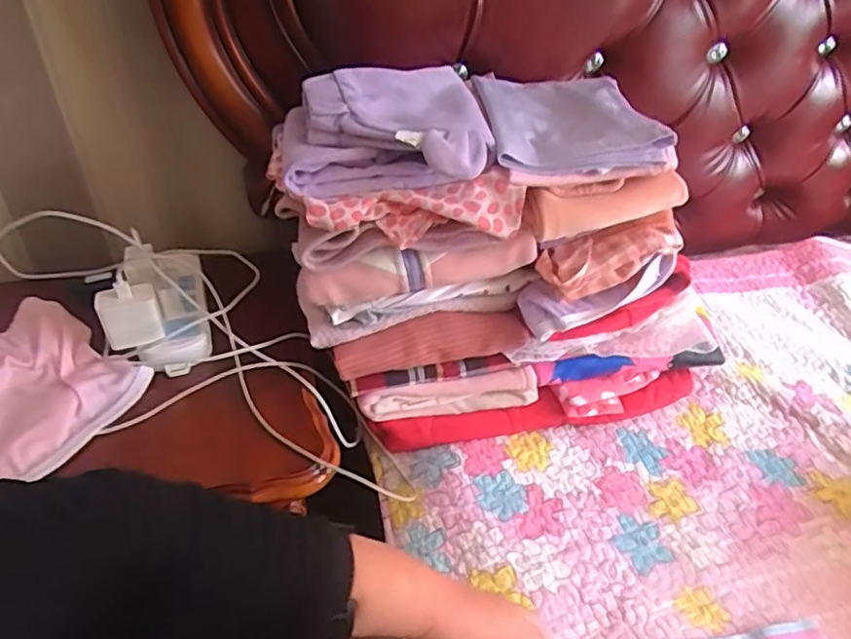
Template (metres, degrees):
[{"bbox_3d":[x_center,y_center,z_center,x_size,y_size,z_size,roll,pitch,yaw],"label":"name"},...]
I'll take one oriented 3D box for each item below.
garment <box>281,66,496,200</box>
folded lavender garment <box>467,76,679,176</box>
[{"bbox_3d":[-0.039,-0.177,0.580,0.186,0.067,0.186,-6,40,-9],"label":"garment"},{"bbox_3d":[0.134,-0.205,0.614,0.155,0.027,0.200,-3,40,-5],"label":"folded lavender garment"}]

